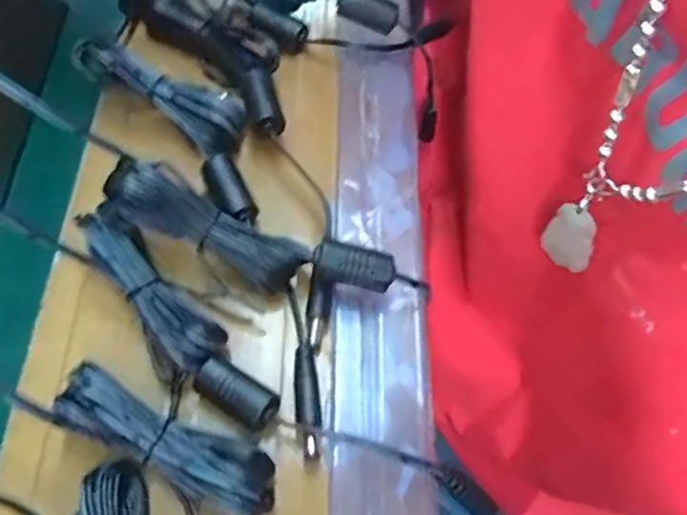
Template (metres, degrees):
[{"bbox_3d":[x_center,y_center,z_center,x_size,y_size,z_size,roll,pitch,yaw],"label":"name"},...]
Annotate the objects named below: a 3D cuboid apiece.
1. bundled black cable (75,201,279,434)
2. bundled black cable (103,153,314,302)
[{"bbox_3d":[-0.059,0.020,0.205,0.018,0.015,0.099,-39,70,-21],"label":"bundled black cable"},{"bbox_3d":[-0.049,-0.011,0.214,0.072,0.010,0.019,29,62,-11],"label":"bundled black cable"}]

